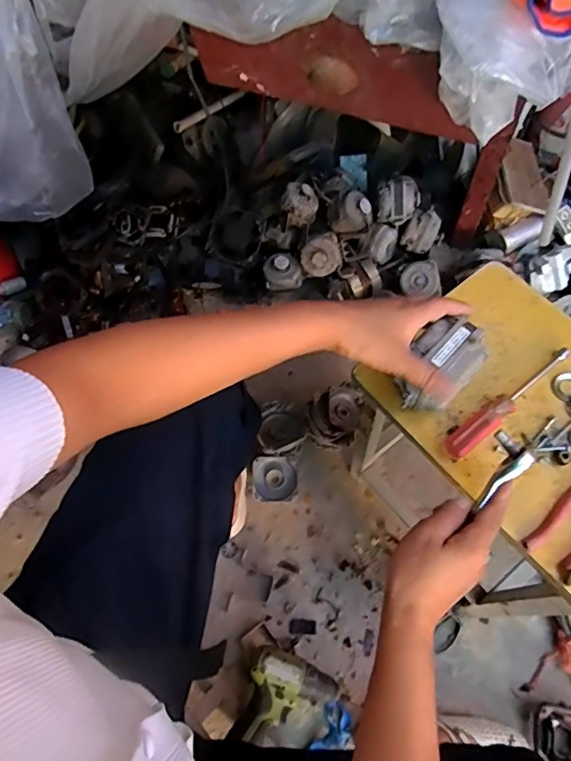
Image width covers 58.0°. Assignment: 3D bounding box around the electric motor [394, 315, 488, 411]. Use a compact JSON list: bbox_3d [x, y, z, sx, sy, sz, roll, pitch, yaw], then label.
[{"bbox_3d":[0.155,-0.011,0.511,0.082,0.064,0.054,-34,69,-13],"label":"electric motor"}]

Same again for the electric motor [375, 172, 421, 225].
[{"bbox_3d":[0.230,-0.372,1.053,0.092,0.073,0.078,11,65,7],"label":"electric motor"}]

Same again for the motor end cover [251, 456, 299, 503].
[{"bbox_3d":[-0.020,0.183,0.951,0.082,0.021,0.079,-2,64,1],"label":"motor end cover"}]

